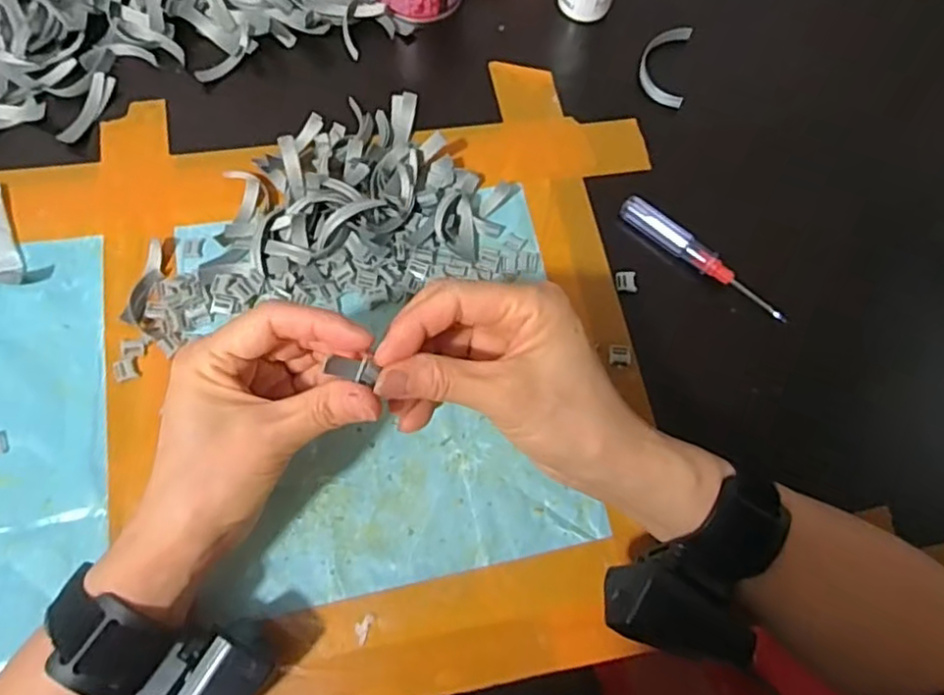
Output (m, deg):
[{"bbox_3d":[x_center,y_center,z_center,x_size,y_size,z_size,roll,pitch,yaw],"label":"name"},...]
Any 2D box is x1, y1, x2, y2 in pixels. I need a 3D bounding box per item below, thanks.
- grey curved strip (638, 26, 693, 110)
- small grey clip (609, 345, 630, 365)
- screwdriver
[{"bbox_3d":[0.138,-0.203,0.480,0.032,0.010,0.070,12,69,2],"label":"grey curved strip"},{"bbox_3d":[0.090,0.003,0.402,0.012,0.004,0.013,4,69,-1],"label":"small grey clip"},{"bbox_3d":[0.145,-0.057,0.421,0.118,0.016,0.014,41,72,12],"label":"screwdriver"}]

